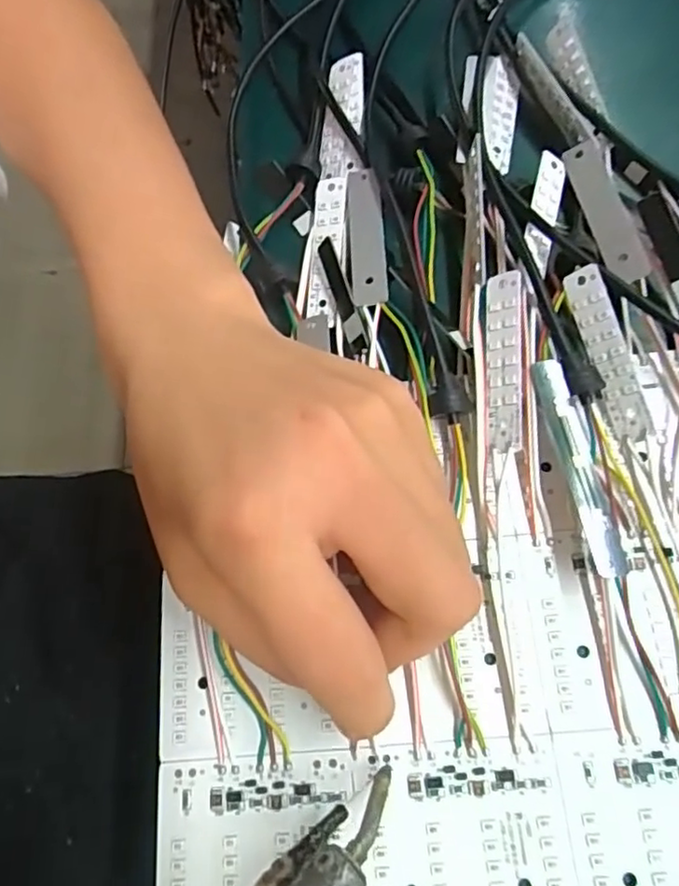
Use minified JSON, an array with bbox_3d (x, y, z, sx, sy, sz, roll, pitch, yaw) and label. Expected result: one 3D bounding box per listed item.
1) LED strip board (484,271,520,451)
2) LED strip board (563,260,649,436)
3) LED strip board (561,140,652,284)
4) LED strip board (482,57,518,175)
[{"bbox_3d":[0.052,-0.026,0.202,0.012,0.004,0.058,-5,78,39],"label":"LED strip board"},{"bbox_3d":[0.087,-0.030,0.204,0.014,0.004,0.057,-20,80,38],"label":"LED strip board"},{"bbox_3d":[0.095,-0.084,0.223,0.013,0.006,0.059,-14,69,3],"label":"LED strip board"},{"bbox_3d":[0.064,-0.131,0.252,0.015,0.005,0.054,9,73,-8],"label":"LED strip board"}]

